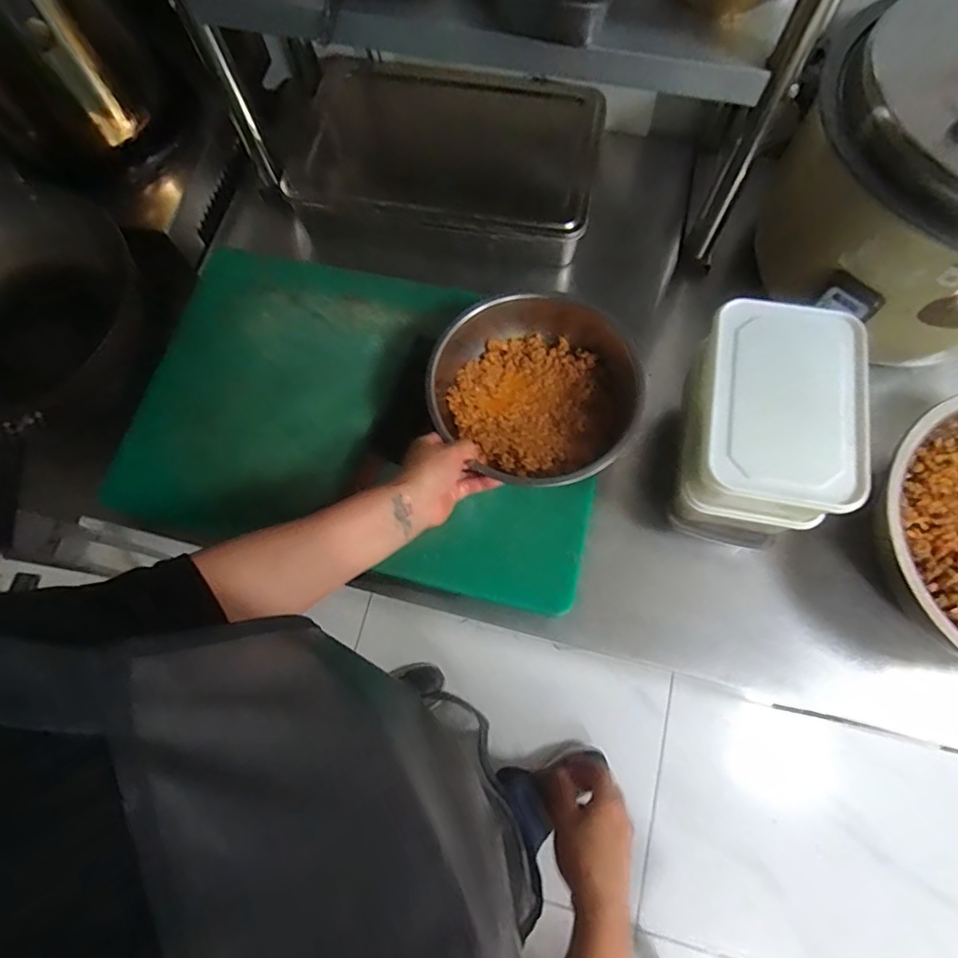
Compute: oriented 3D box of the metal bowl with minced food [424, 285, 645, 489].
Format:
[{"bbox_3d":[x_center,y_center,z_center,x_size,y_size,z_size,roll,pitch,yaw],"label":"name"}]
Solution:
[{"bbox_3d":[0.065,-0.101,0.678,0.229,0.102,0.239,-11,73,-1],"label":"metal bowl with minced food"}]

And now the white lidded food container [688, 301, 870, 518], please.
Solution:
[{"bbox_3d":[0.297,-0.070,0.563,0.149,0.072,0.206,10,74,5],"label":"white lidded food container"}]

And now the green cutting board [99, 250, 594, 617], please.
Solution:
[{"bbox_3d":[-0.140,-0.089,0.714,0.585,0.038,0.412,10,74,5],"label":"green cutting board"}]

